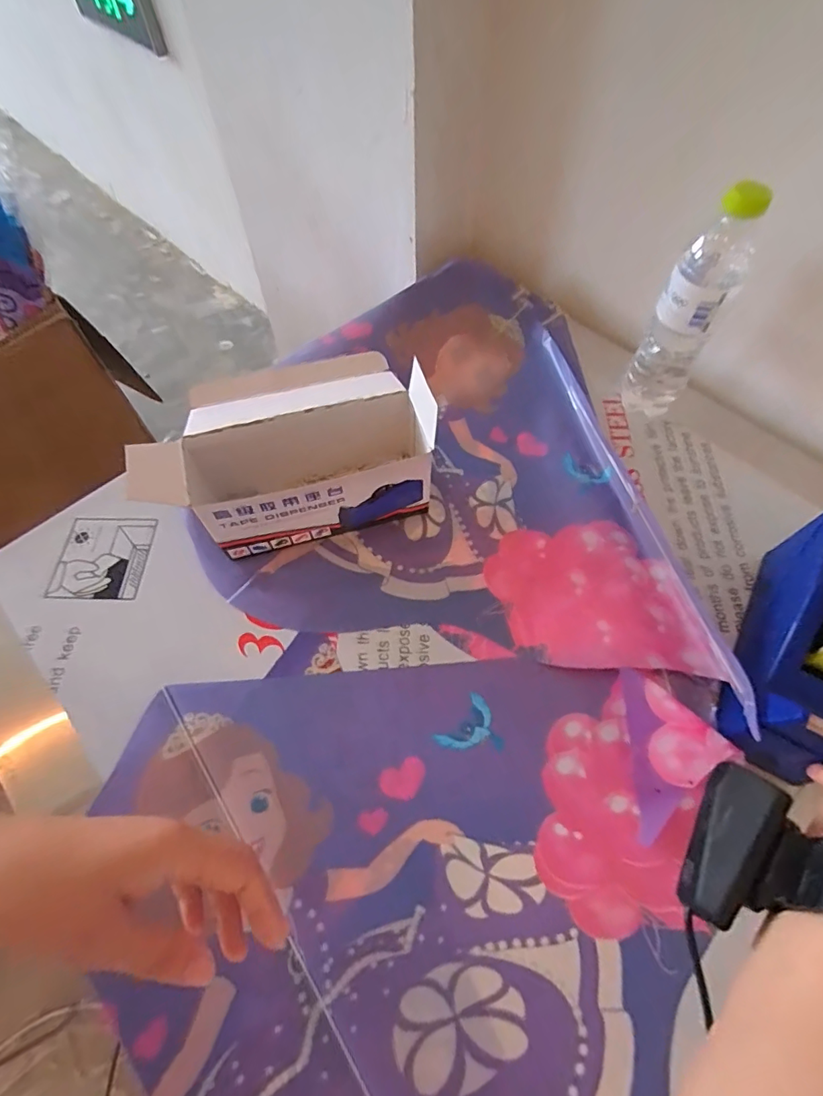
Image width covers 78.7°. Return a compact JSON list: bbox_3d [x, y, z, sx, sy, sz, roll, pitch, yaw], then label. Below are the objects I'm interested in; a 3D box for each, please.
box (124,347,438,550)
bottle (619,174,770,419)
[{"bbox_3d":[-0.120,-0.098,0.497,0.245,0.122,0.161,-15,62,-7],"label":"box"},{"bbox_3d":[0.268,-0.224,0.496,0.062,0.225,0.064,29,66,16],"label":"bottle"}]

